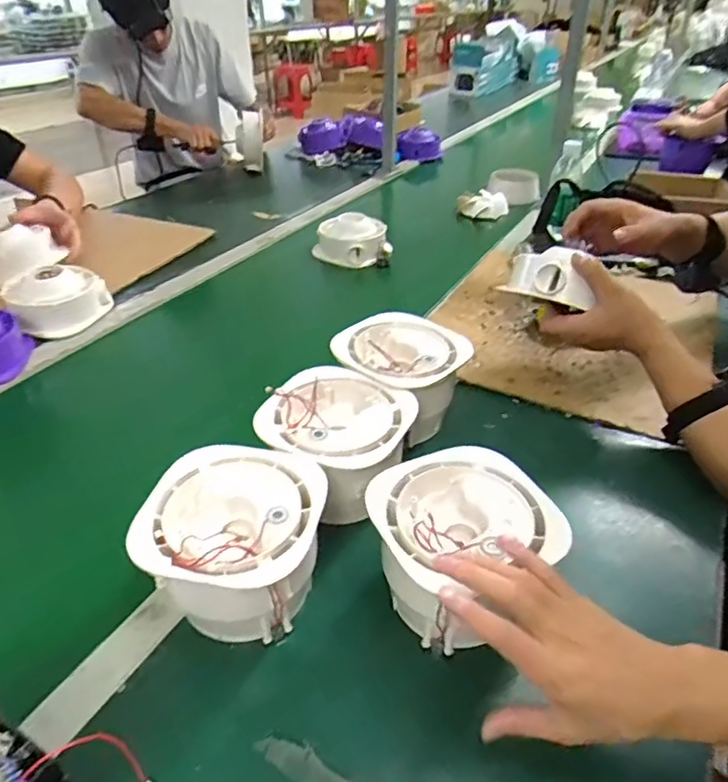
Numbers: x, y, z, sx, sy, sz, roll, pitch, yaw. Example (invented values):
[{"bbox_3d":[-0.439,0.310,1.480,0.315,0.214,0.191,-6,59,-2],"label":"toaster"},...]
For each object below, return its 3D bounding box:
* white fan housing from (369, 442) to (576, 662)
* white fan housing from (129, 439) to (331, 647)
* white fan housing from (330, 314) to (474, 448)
[{"bbox_3d":[0.075,0.125,0.480,0.137,0.095,0.132,-13,38,-20],"label":"white fan housing"},{"bbox_3d":[-0.105,0.133,0.484,0.139,0.102,0.138,1,36,0],"label":"white fan housing"},{"bbox_3d":[0.036,-0.013,0.676,0.134,0.099,0.130,23,41,27],"label":"white fan housing"}]

